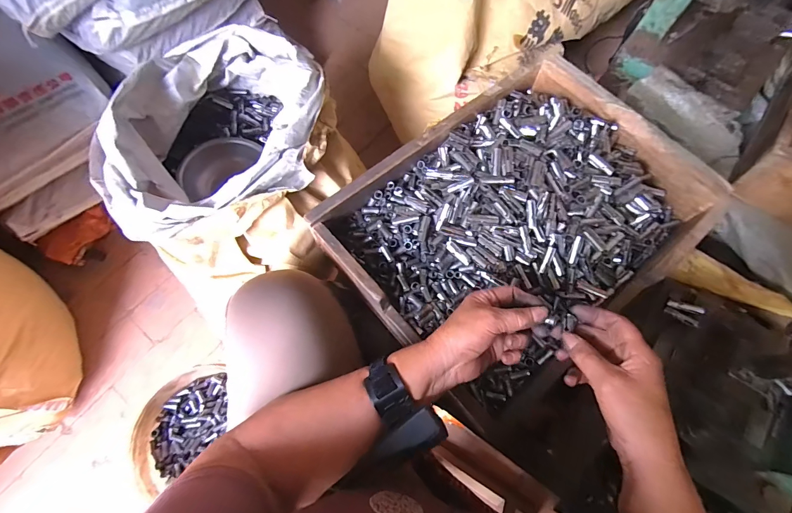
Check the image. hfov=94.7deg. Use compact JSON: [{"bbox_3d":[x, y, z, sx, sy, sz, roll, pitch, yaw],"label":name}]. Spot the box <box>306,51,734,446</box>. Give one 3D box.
[{"bbox_3d":[0.164,-0.044,0.490,0.425,0.082,0.358,-40,75,-13],"label":"box"}]

